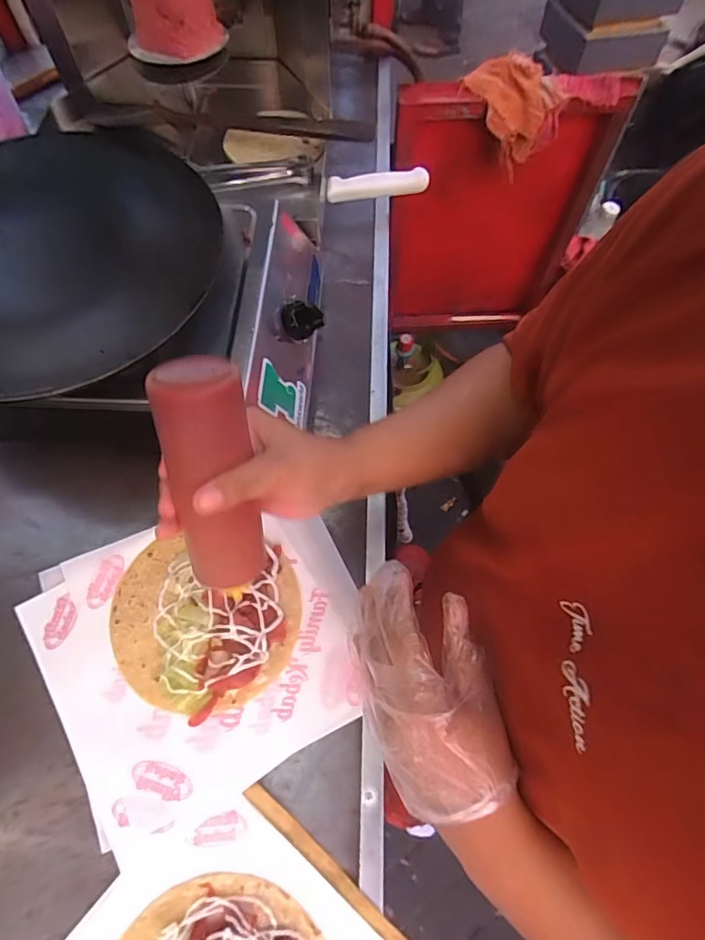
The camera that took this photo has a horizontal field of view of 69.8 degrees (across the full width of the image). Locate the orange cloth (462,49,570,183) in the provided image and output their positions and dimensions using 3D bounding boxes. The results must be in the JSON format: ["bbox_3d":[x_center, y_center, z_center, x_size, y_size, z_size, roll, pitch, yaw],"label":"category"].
[{"bbox_3d":[0.298,-0.678,0.956,0.157,0.140,0.115,-22,64,-12],"label":"orange cloth"}]

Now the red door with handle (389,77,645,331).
[{"bbox_3d":[0.330,-0.567,1.215,0.474,0.644,0.079,-9,62,-5],"label":"red door with handle"}]

